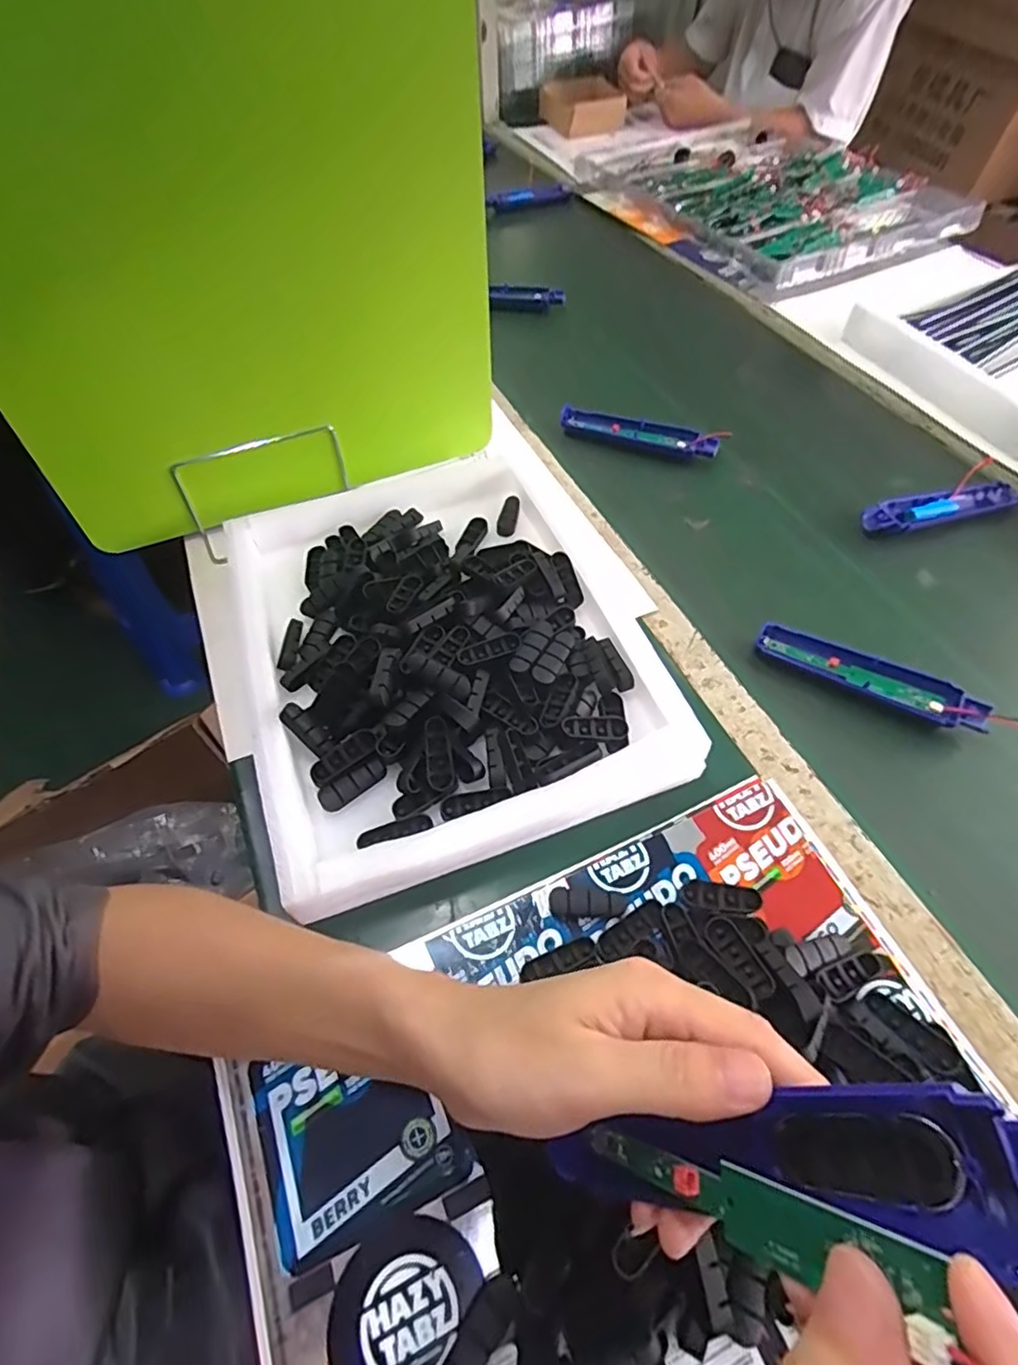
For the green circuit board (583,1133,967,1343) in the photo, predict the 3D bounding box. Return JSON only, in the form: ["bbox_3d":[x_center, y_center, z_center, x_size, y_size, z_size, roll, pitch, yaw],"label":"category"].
[{"bbox_3d":[0.061,0.153,0.183,0.006,0.131,0.019,17,63,-19],"label":"green circuit board"}]

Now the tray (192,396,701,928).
[{"bbox_3d":[-0.075,-0.037,0.496,0.327,0.082,0.386,-17,57,-16],"label":"tray"}]

